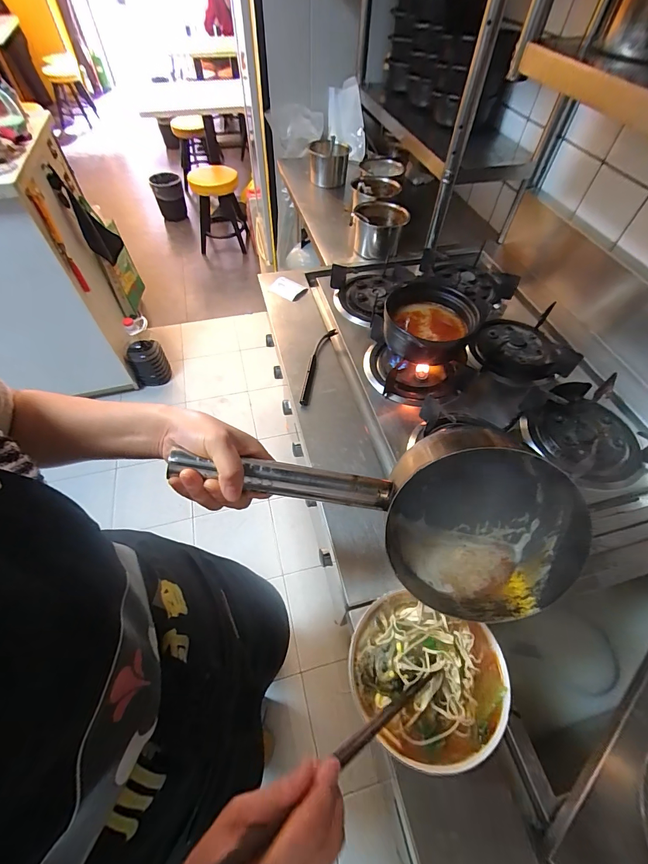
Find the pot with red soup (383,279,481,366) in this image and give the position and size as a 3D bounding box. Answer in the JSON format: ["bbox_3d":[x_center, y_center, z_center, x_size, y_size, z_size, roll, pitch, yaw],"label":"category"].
[{"bbox_3d":[0.204,-0.211,0.707,0.168,0.082,0.197,19,57,11],"label":"pot with red soup"}]

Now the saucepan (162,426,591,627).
[{"bbox_3d":[0.056,0.076,0.361,0.387,0.115,0.165,17,54,-16],"label":"saucepan"}]

